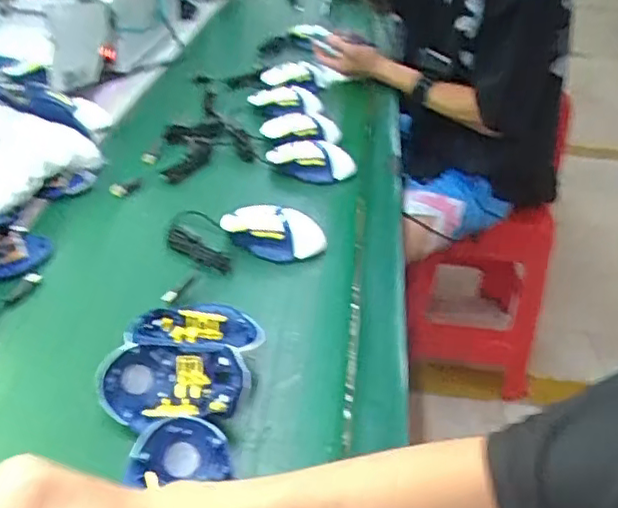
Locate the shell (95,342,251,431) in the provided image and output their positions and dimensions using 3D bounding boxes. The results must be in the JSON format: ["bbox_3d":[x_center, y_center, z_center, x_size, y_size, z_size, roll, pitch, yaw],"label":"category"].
[{"bbox_3d":[-0.115,0.111,0.525,0.125,0.068,0.038,2,-3,1],"label":"shell"}]

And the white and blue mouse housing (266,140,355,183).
[{"bbox_3d":[0.000,-0.137,0.891,0.125,0.044,0.060,18,37,26],"label":"white and blue mouse housing"}]

